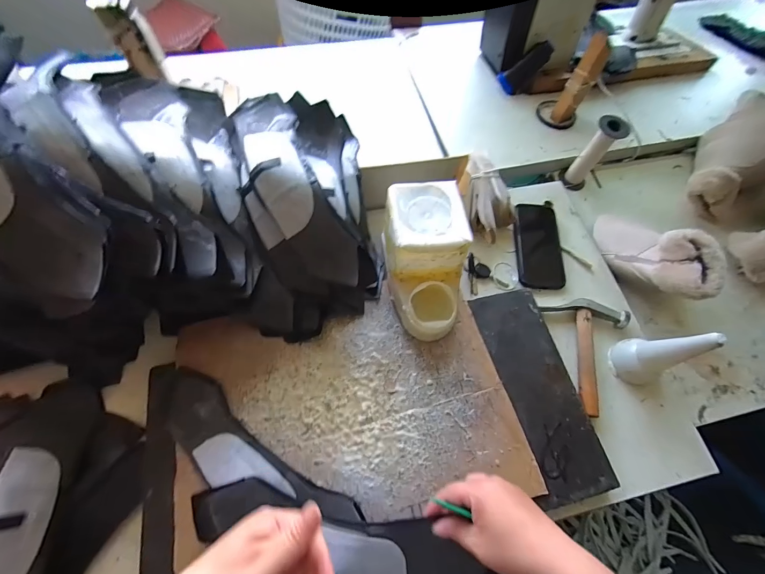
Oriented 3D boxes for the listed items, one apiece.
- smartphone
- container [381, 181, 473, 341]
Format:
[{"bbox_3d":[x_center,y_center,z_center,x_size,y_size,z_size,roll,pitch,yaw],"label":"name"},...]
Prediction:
[{"bbox_3d":[0.289,-0.086,0.623,0.082,0.015,0.186,5,64,-1],"label":"smartphone"},{"bbox_3d":[0.065,-0.037,0.501,0.109,0.122,0.209,-4,65,-5],"label":"container"}]

